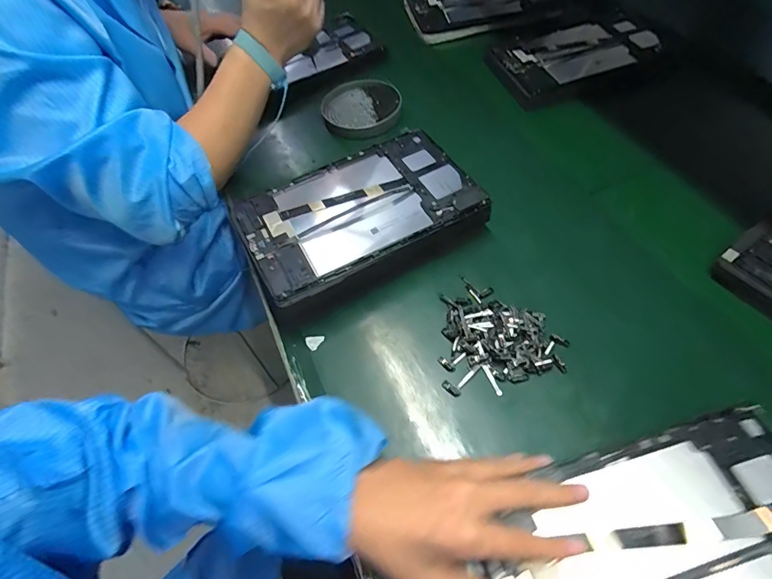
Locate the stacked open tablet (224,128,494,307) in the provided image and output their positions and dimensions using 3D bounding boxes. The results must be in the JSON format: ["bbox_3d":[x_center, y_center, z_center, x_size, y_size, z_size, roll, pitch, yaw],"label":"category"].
[{"bbox_3d":[-0.028,-0.078,0.483,0.241,0.051,0.158,-26,57,-13],"label":"stacked open tablet"}]

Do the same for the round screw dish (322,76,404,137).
[{"bbox_3d":[-0.035,-0.264,0.639,0.112,0.020,0.111,-13,55,-4],"label":"round screw dish"}]

